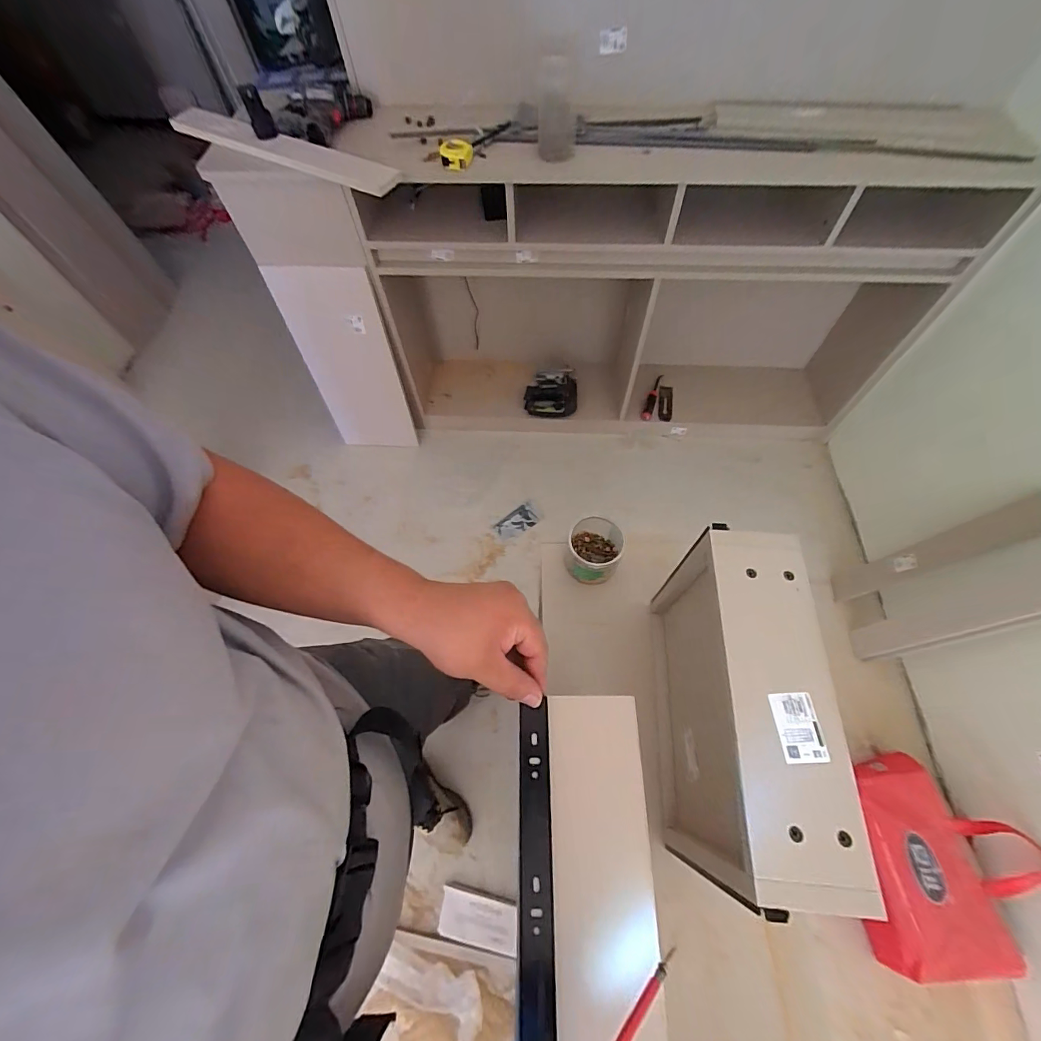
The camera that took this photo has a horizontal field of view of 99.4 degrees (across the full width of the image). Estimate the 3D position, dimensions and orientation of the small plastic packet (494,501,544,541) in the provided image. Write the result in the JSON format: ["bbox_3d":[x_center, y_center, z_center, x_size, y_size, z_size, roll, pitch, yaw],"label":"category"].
[{"bbox_3d":[-0.002,0.001,1.543,0.176,0.019,0.085,-32,66,-14],"label":"small plastic packet"}]

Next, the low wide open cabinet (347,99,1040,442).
[{"bbox_3d":[0.444,-0.677,1.441,1.652,0.993,0.359,-2,62,1],"label":"low wide open cabinet"}]

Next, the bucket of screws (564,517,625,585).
[{"bbox_3d":[0.129,0.052,0.779,0.088,0.086,0.101,19,64,11],"label":"bucket of screws"}]

